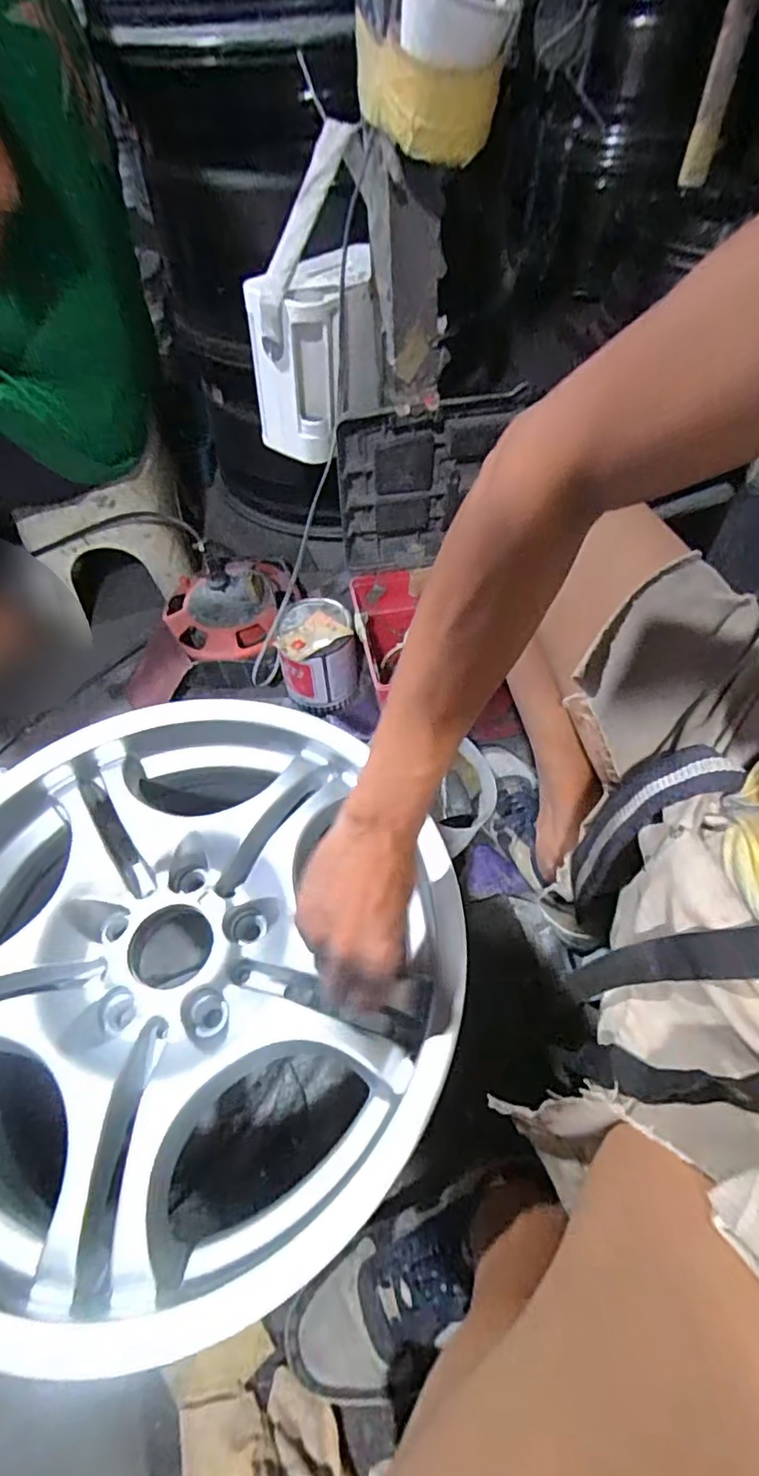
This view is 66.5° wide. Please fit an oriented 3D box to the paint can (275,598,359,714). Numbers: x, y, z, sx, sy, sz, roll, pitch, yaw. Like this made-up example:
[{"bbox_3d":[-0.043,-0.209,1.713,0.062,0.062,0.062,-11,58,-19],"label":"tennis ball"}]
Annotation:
[{"bbox_3d":[-0.084,-0.113,0.814,0.100,0.131,0.099,-1,55,1],"label":"paint can"}]

